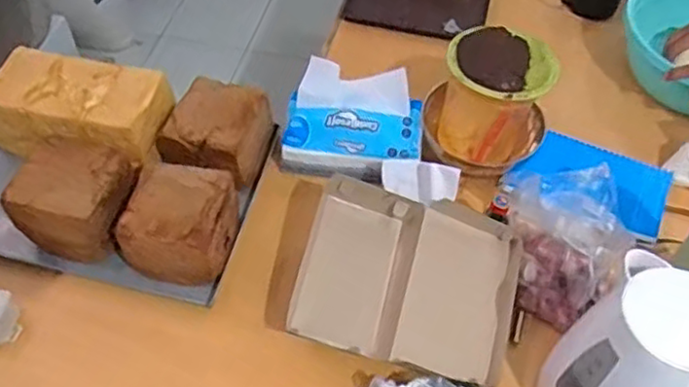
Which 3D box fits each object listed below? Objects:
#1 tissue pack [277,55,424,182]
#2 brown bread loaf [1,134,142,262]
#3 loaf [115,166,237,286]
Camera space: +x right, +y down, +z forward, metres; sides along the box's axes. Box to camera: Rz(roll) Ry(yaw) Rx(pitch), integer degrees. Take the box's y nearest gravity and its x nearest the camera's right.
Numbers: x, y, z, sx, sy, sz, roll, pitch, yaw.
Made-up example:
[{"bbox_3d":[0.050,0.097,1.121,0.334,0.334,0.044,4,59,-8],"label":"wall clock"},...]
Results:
[{"bbox_3d":[0.015,-0.100,0.923,0.189,0.098,0.145,14,54,9],"label":"tissue pack"},{"bbox_3d":[-0.341,0.002,0.851,0.125,0.111,0.138,14,54,9],"label":"brown bread loaf"},{"bbox_3d":[-0.201,0.037,0.814,0.116,0.077,0.131,10,54,6],"label":"loaf"}]

